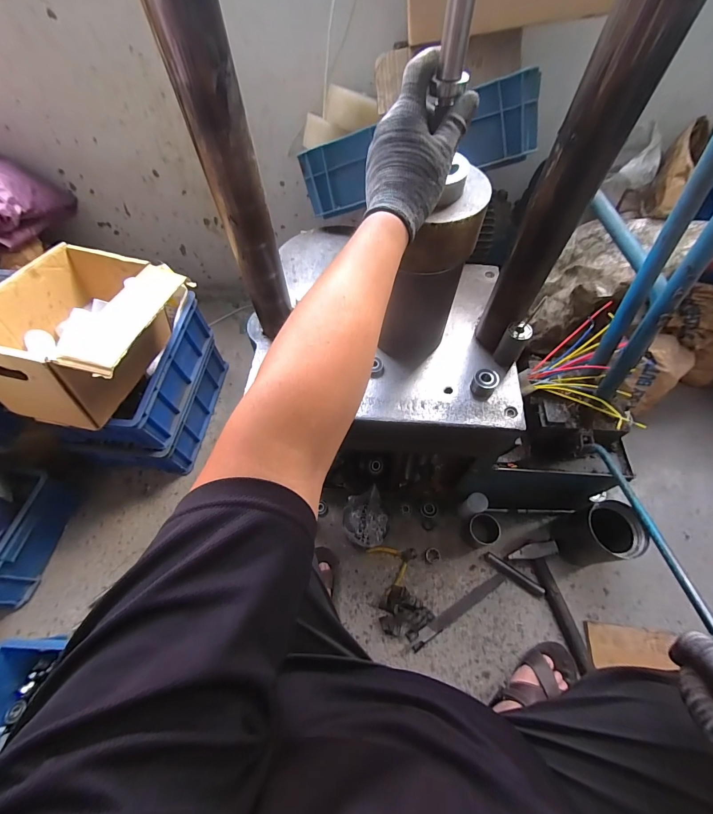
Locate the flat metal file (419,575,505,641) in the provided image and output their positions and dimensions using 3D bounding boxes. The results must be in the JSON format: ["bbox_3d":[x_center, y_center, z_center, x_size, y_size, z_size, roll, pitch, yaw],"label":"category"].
[{"bbox_3d":[0.246,0.461,0.804,0.242,0.012,0.024,-27,64,-14],"label":"flat metal file"}]

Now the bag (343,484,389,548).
[{"bbox_3d":[0.021,0.276,0.852,0.111,0.101,0.124,-11,61,-5],"label":"bag"}]

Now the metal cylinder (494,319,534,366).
[{"bbox_3d":[0.257,-0.103,0.572,0.035,0.073,0.038,26,64,14],"label":"metal cylinder"}]

